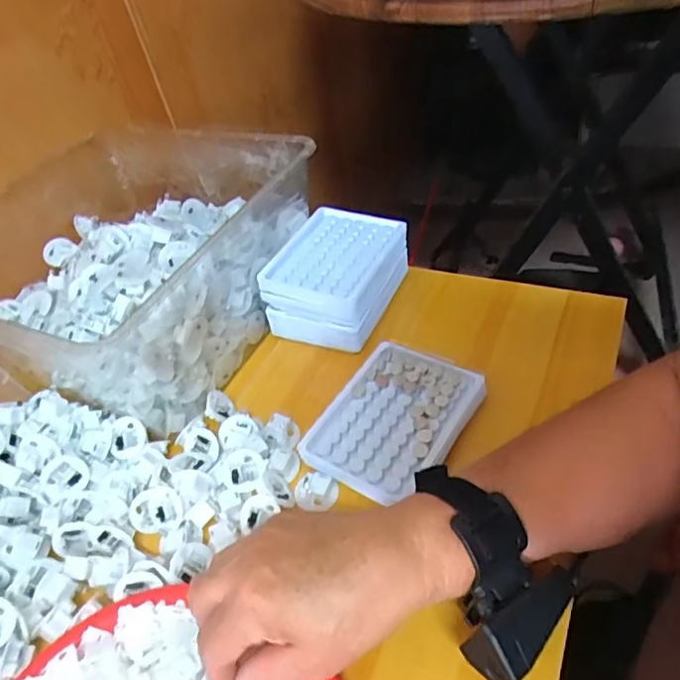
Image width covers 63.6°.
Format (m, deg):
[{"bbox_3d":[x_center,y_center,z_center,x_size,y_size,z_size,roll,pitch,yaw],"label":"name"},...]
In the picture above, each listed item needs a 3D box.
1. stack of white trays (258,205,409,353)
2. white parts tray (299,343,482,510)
[{"bbox_3d":[0.000,-0.063,0.537,0.109,0.060,0.133,18,52,18],"label":"stack of white trays"},{"bbox_3d":[0.042,0.059,0.431,0.102,0.019,0.129,24,55,22],"label":"white parts tray"}]

